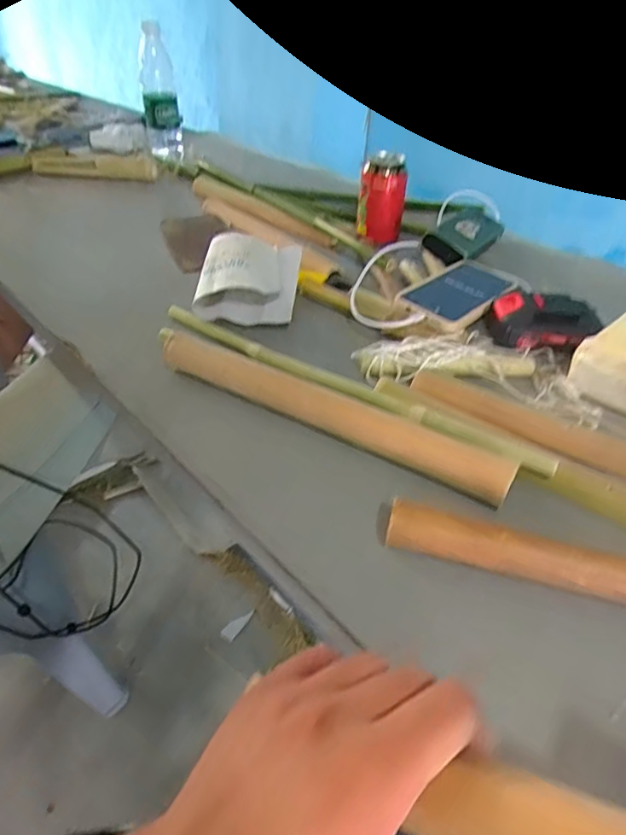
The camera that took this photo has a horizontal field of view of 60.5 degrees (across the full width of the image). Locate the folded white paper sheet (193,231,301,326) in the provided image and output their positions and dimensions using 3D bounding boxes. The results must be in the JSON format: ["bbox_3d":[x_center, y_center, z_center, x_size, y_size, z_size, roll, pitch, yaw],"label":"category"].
[{"bbox_3d":[-0.073,-0.165,0.627,0.108,0.041,0.146,3,40,1],"label":"folded white paper sheet"}]

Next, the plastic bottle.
[{"bbox_3d":[-0.273,-0.576,0.957,0.062,0.195,0.061,-8,41,-14],"label":"plastic bottle"}]

